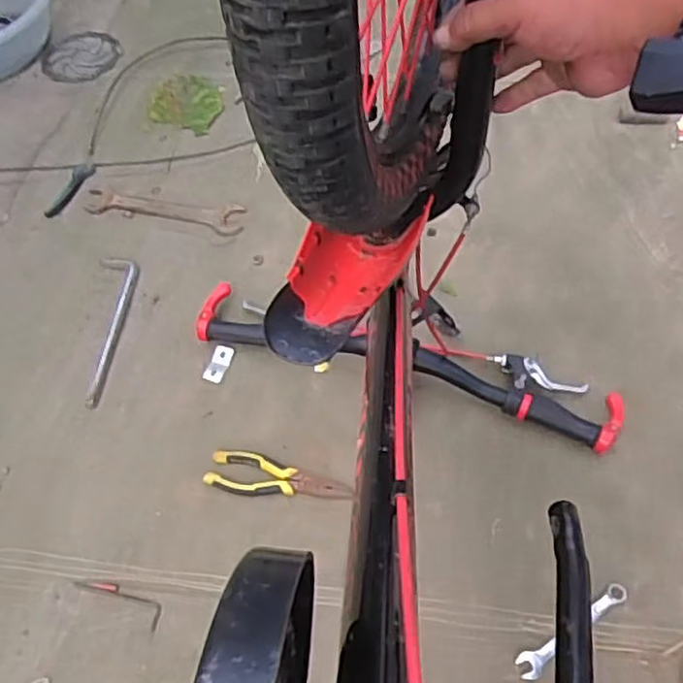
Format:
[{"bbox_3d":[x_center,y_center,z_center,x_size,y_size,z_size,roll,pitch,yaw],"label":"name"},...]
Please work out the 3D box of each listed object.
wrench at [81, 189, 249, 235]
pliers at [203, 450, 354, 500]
[{"bbox_3d":[-0.280,-0.208,1.101,0.266,0.013,0.055,11,58,10],"label":"wrench"},{"bbox_3d":[-0.075,0.163,0.843,0.175,0.011,0.054,4,57,6],"label":"pliers"}]

